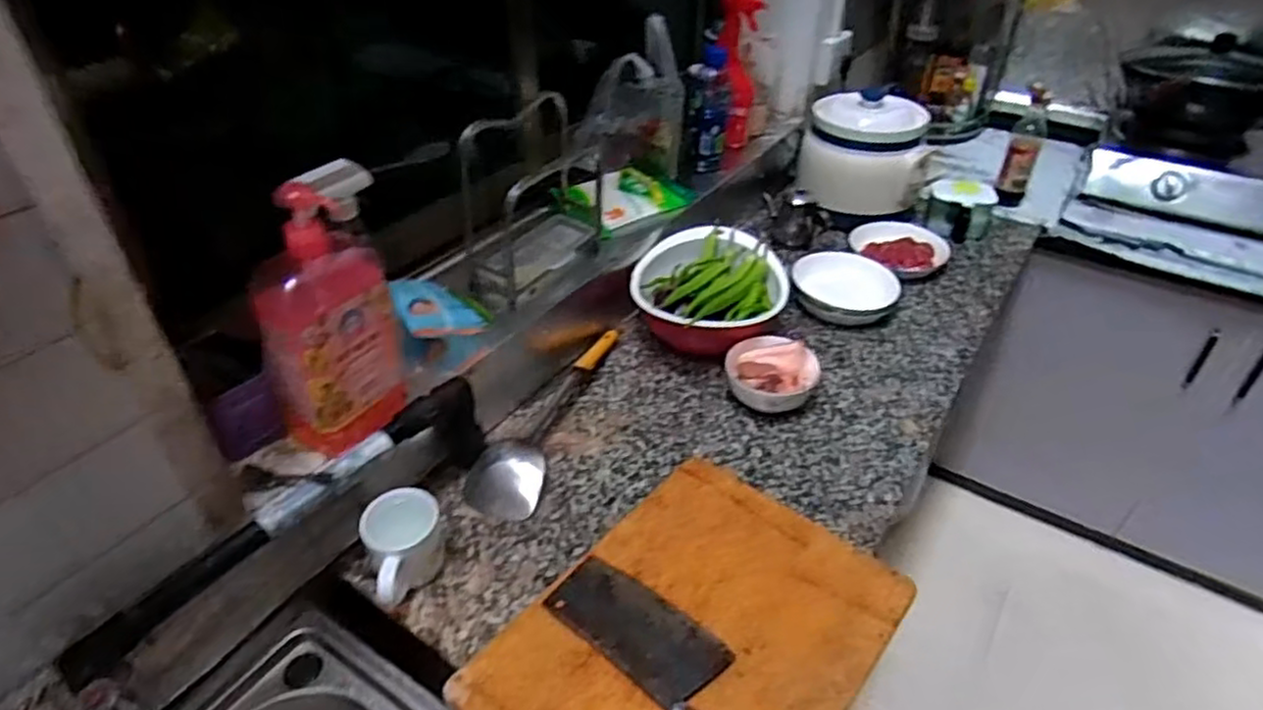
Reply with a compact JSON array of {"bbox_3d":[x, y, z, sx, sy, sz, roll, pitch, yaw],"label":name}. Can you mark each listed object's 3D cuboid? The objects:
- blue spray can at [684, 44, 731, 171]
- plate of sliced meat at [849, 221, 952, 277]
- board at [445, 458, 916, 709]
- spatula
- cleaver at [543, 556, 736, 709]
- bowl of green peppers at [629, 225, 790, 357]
[{"bbox_3d":[0.135,-0.433,1.266,0.074,0.211,0.066,4,38,6],"label":"blue spray can"},{"bbox_3d":[0.495,-0.194,1.300,0.164,0.030,0.158,0,37,0],"label":"plate of sliced meat"},{"bbox_3d":[0.065,0.272,0.702,0.293,0.019,0.388,27,45,31],"label":"board"},{"bbox_3d":[-0.094,0.073,0.968,0.093,0.037,0.368,16,40,20],"label":"spatula"},{"bbox_3d":[0.036,0.283,0.672,0.091,0.027,0.277,-30,46,-33],"label":"cleaver"},{"bbox_3d":[0.118,-0.089,1.107,0.226,0.118,0.253,-1,37,-1],"label":"bowl of green peppers"}]

